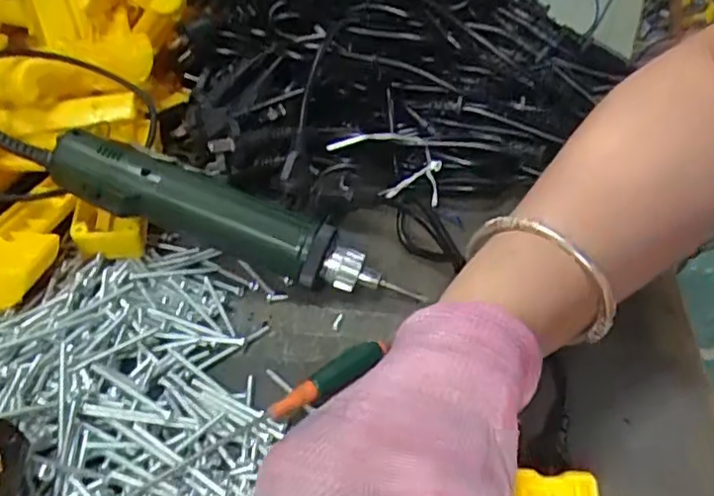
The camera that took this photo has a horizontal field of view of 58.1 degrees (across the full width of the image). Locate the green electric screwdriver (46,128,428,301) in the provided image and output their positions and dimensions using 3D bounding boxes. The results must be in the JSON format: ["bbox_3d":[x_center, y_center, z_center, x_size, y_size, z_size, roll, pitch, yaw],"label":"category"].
[{"bbox_3d":[-0.080,-0.018,0.412,0.233,0.034,0.048,22,40,0],"label":"green electric screwdriver"}]

